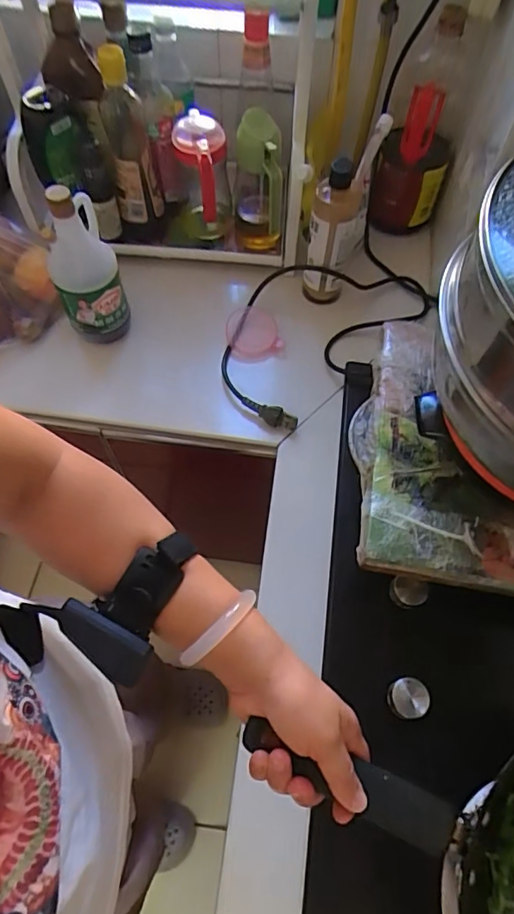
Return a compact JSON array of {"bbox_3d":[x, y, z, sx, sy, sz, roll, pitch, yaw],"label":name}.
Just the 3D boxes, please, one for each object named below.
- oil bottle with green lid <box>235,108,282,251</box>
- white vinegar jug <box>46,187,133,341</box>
[{"bbox_3d":[0.002,-0.404,0.762,0.070,0.206,0.077,2,62,1],"label":"oil bottle with green lid"},{"bbox_3d":[-0.231,-0.253,0.680,0.083,0.195,0.090,-17,63,-9],"label":"white vinegar jug"}]

